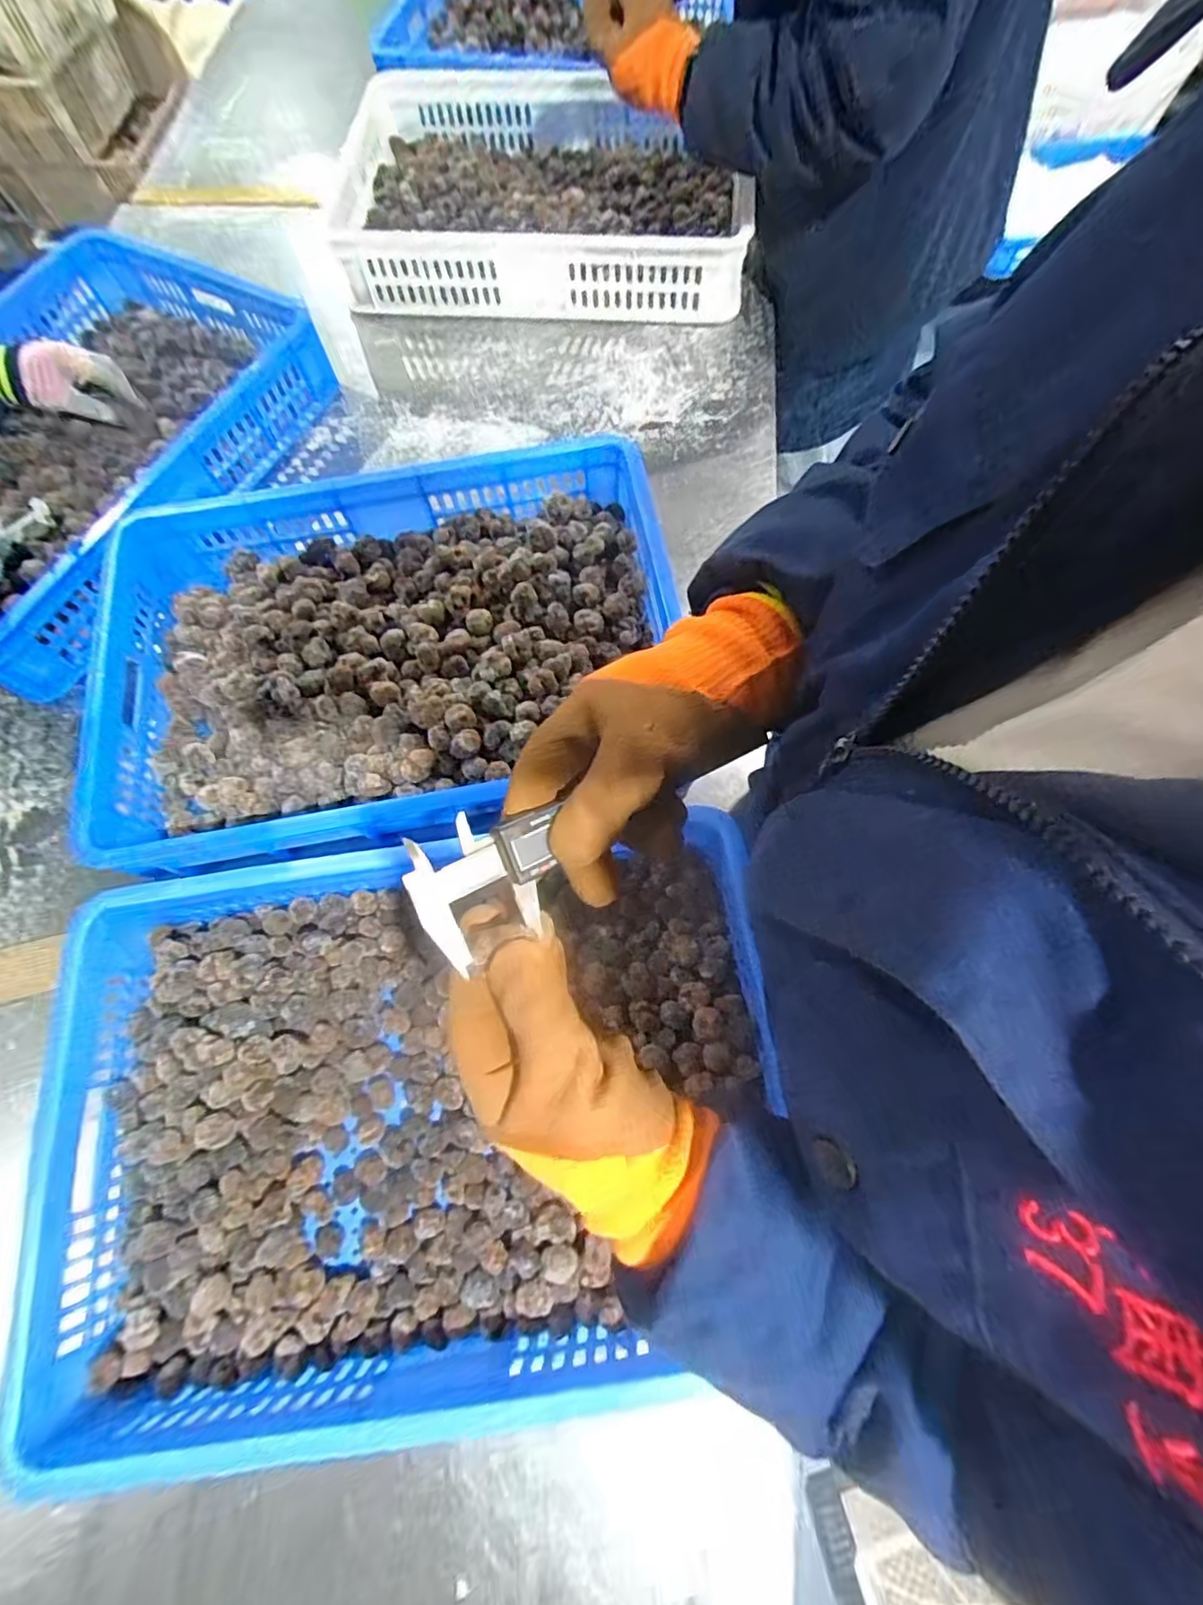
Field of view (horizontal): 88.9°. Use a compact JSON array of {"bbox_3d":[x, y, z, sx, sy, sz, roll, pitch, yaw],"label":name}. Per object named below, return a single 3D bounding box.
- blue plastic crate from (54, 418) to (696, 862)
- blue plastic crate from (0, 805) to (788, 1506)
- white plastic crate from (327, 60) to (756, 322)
[{"bbox_3d":[-0.219,-0.158,0.656,0.586,0.099,0.403,-11,71,-2],"label":"blue plastic crate"},{"bbox_3d":[-0.148,0.247,0.513,0.560,0.100,0.396,-7,71,-1],"label":"blue plastic crate"},{"bbox_3d":[-0.102,-0.900,0.907,0.577,0.121,0.428,-2,71,1],"label":"white plastic crate"}]

